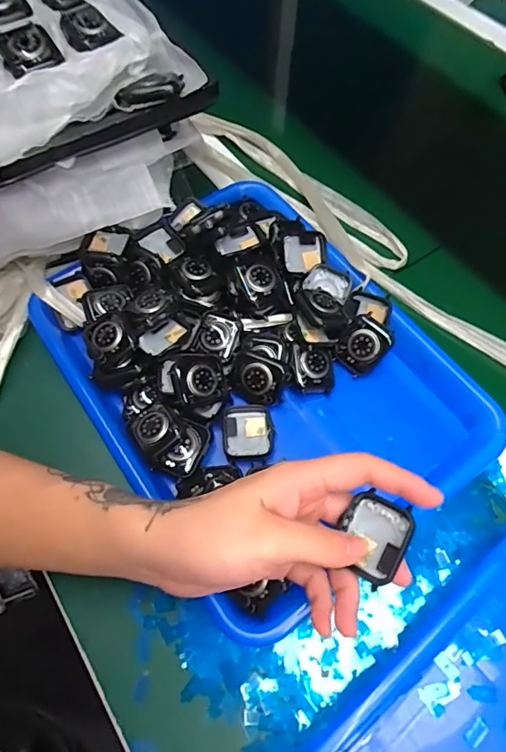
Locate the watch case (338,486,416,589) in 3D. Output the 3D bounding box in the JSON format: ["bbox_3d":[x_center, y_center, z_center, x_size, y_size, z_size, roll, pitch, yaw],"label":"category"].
[{"bbox_3d":[0.068,0.091,0.270,0.038,0.011,0.045,25,86,36],"label":"watch case"}]

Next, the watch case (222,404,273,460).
[{"bbox_3d":[-0.004,0.044,0.368,0.038,0.010,0.042,-5,63,-2],"label":"watch case"}]

